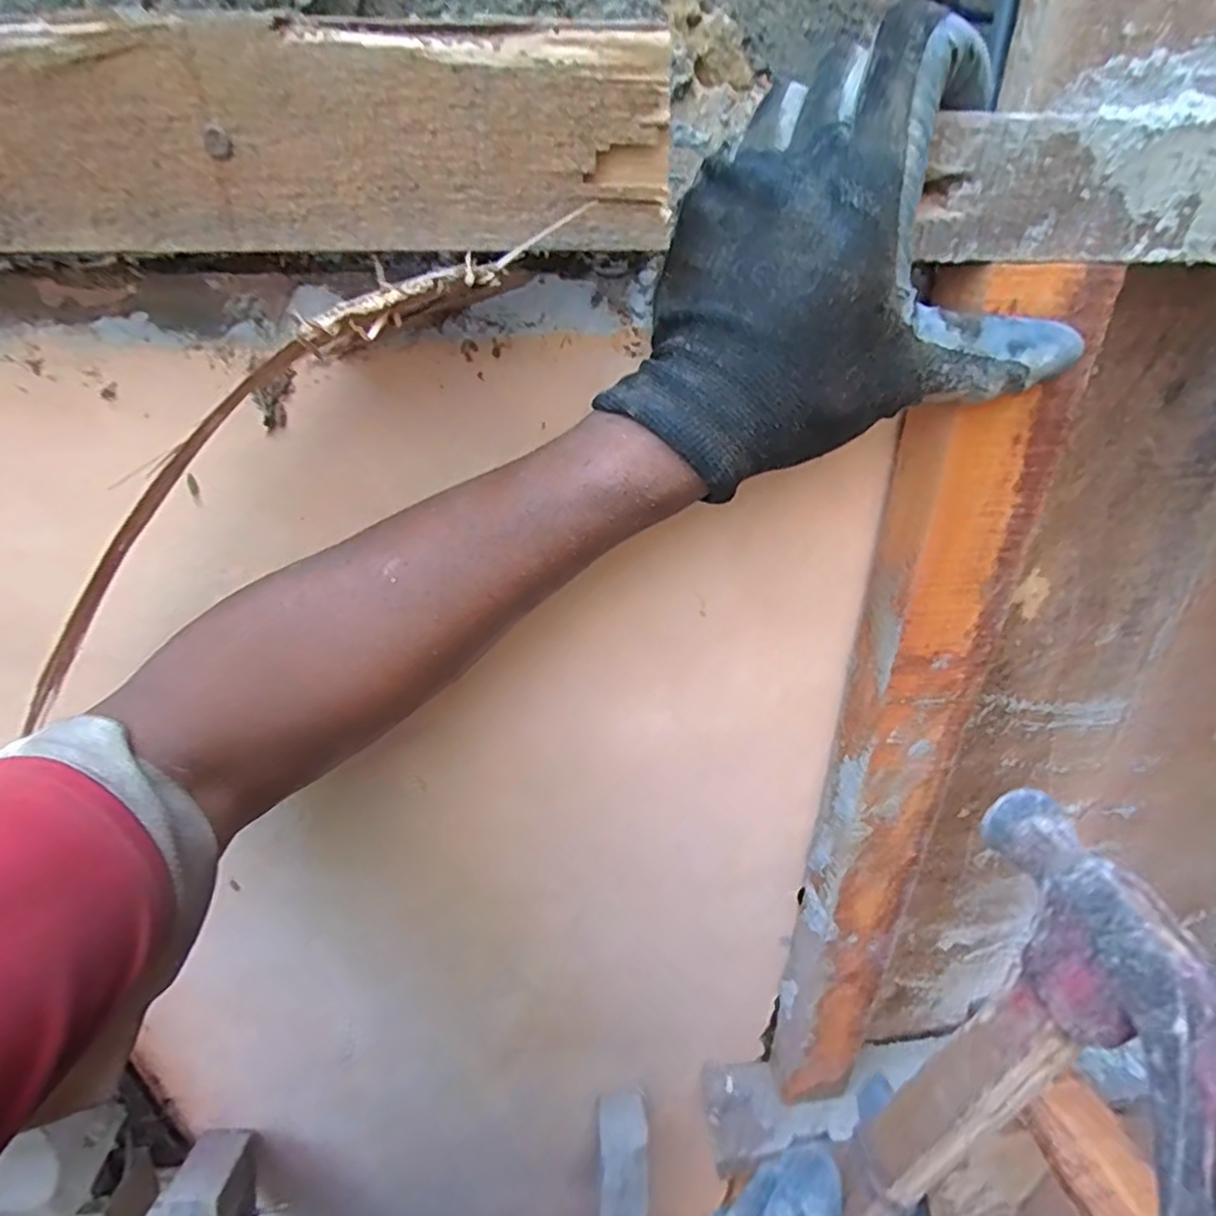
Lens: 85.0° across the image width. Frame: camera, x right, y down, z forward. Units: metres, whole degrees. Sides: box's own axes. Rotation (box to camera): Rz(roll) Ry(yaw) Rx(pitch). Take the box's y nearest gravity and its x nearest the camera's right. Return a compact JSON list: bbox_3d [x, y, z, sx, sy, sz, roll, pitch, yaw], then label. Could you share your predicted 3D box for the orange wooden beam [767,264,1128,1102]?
[{"bbox_3d":[0.160,0.121,0.389,0.064,0.567,0.031,2,31,4],"label":"orange wooden beam"}]

